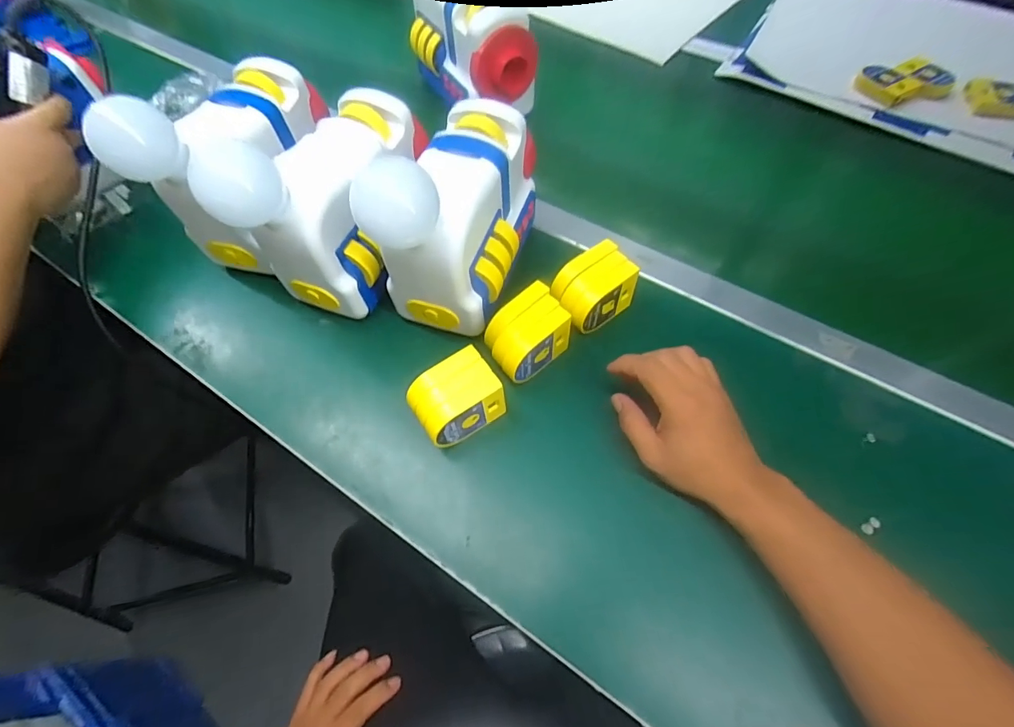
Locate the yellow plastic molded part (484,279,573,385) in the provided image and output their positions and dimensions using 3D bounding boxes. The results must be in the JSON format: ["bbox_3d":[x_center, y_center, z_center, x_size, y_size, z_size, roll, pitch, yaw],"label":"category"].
[{"bbox_3d":[0.020,-0.026,0.431,0.082,0.052,0.056,-39,67,-18],"label":"yellow plastic molded part"}]

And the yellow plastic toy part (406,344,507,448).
[{"bbox_3d":[-0.045,0.031,0.395,0.071,0.048,0.055,-31,65,-15],"label":"yellow plastic toy part"}]

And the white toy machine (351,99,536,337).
[{"bbox_3d":[-0.040,-0.148,0.410,0.101,0.163,0.195,16,63,10],"label":"white toy machine"}]

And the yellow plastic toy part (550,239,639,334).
[{"bbox_3d":[0.086,-0.075,0.451,0.074,0.054,0.055,-31,65,-15],"label":"yellow plastic toy part"}]

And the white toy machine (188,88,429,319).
[{"bbox_3d":[-0.155,-0.161,0.422,0.098,0.166,0.204,16,63,10],"label":"white toy machine"}]

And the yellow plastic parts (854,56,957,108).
[{"bbox_3d":[0.576,-0.410,0.649,0.113,0.027,0.079,-12,62,-5],"label":"yellow plastic parts"}]

